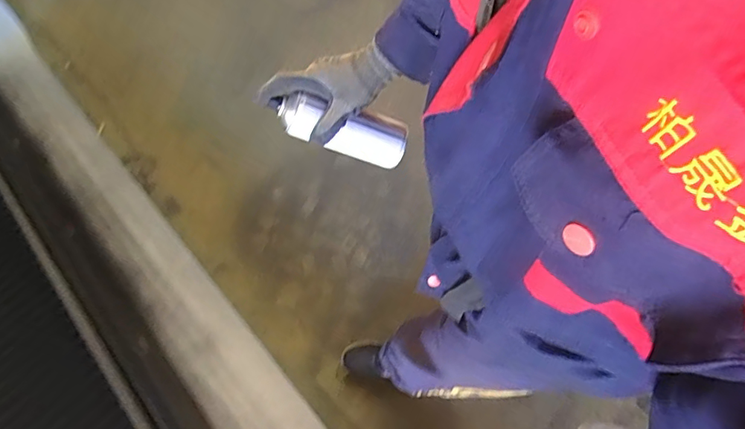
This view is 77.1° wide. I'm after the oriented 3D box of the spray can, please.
[{"bbox_3d":[-0.035,-0.111,0.612,0.171,0.050,0.056,16,59,-17],"label":"spray can"}]

